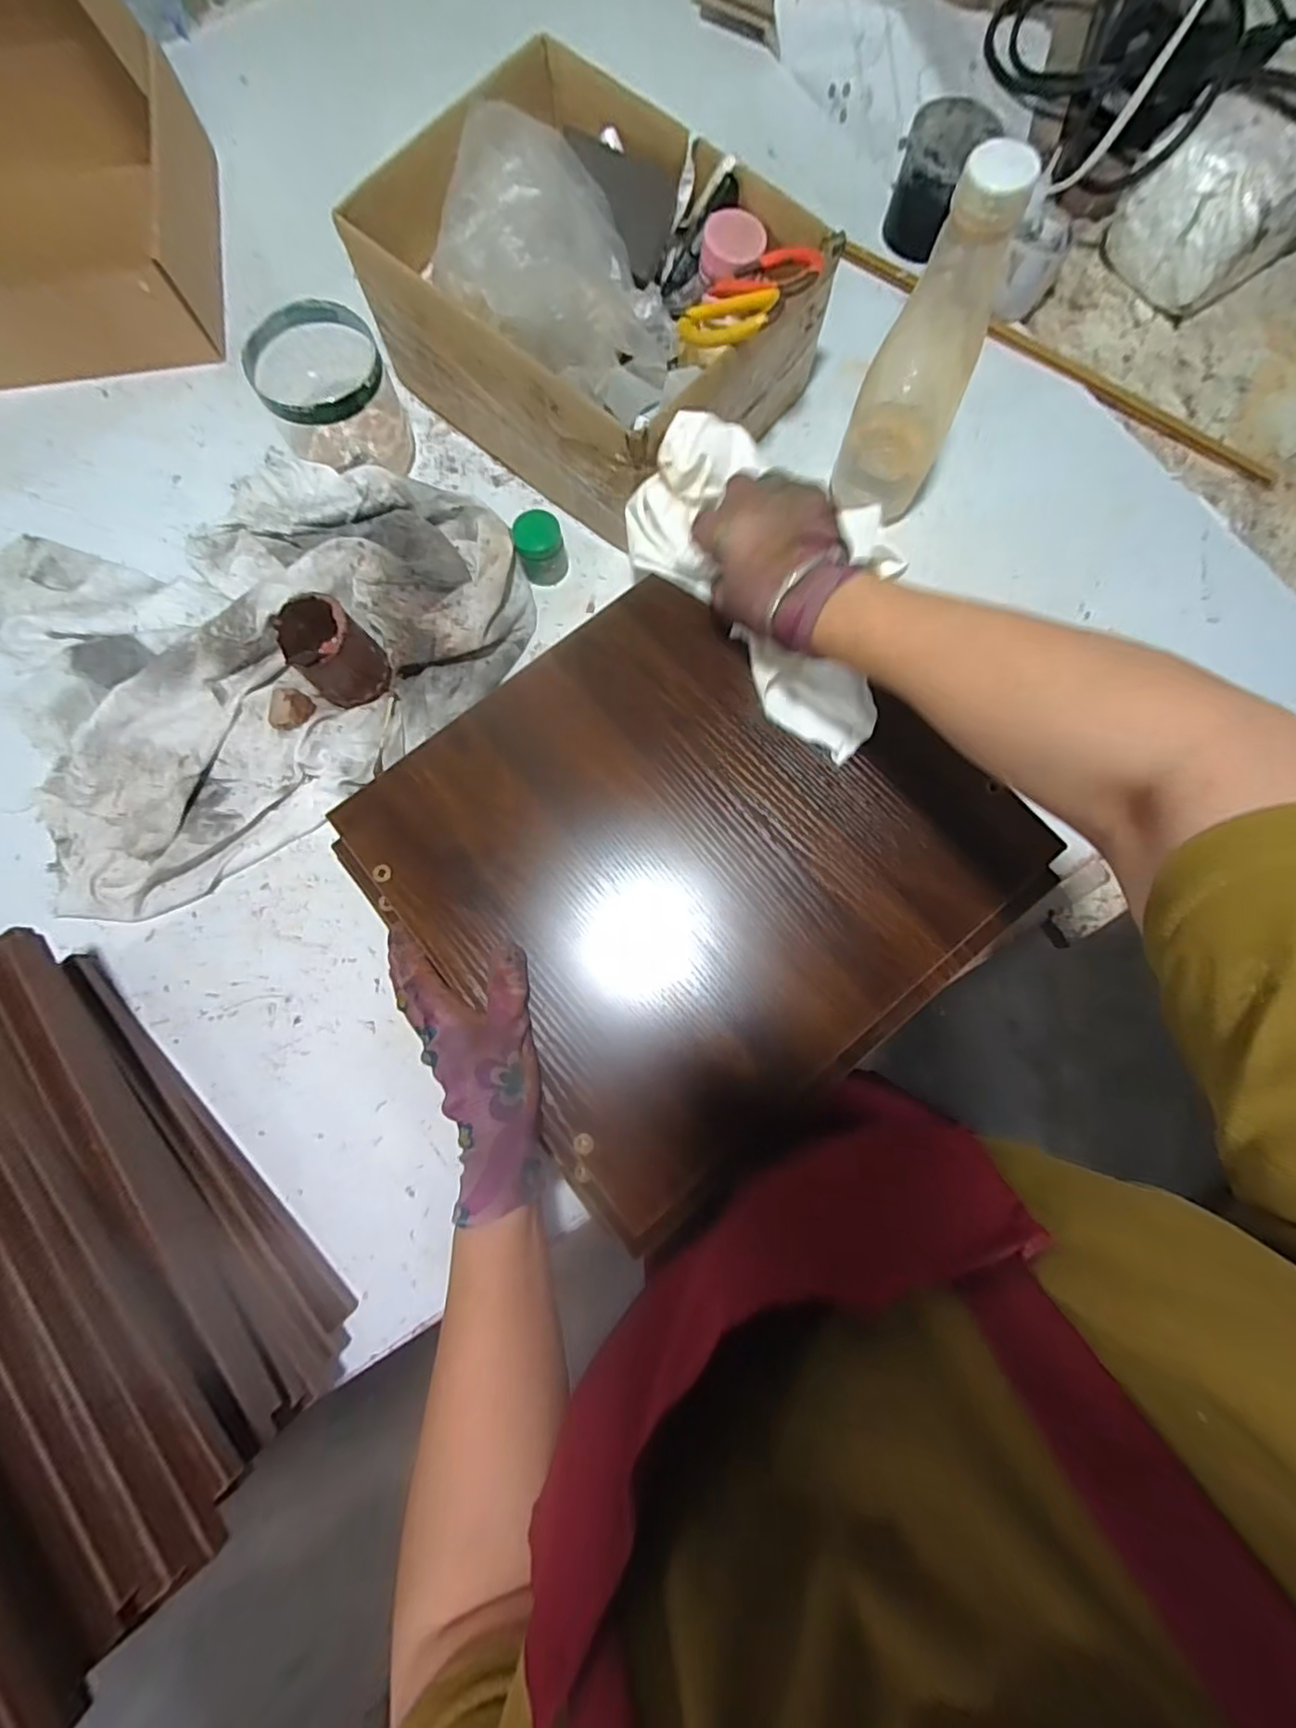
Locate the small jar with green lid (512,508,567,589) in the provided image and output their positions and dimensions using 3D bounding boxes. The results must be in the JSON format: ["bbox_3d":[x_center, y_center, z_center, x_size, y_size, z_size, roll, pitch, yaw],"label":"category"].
[{"bbox_3d":[-0.092,-0.269,0.516,0.040,0.050,0.042,0,80,0],"label":"small jar with green lid"}]

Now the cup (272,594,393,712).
[{"bbox_3d":[-0.250,-0.170,0.468,0.057,0.062,0.067,-44,83,-7],"label":"cup"}]

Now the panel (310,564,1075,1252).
[{"bbox_3d":[0.025,-0.010,0.407,0.370,0.018,0.344,-39,82,-7],"label":"panel"}]

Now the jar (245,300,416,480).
[{"bbox_3d":[-0.265,-0.393,0.514,0.100,0.096,0.089,-29,81,-5],"label":"jar"}]

